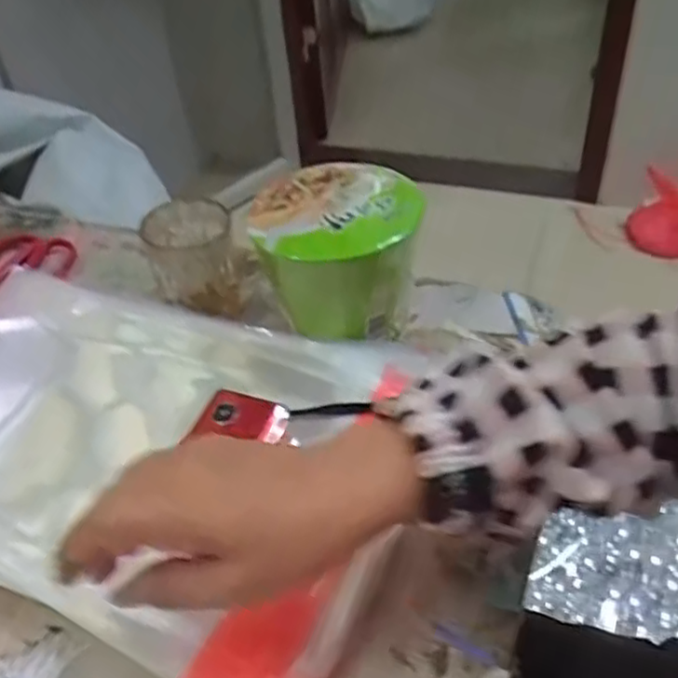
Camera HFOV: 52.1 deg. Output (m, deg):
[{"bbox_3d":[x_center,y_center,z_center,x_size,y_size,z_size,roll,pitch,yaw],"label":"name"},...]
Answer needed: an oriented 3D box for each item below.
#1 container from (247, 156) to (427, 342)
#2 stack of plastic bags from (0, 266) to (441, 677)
[{"bbox_3d":[0.003,-0.060,0.545,0.119,0.108,0.109,-1,42,8],"label":"container"},{"bbox_3d":[-0.180,0.063,0.511,0.434,0.051,0.258,11,43,21],"label":"stack of plastic bags"}]

